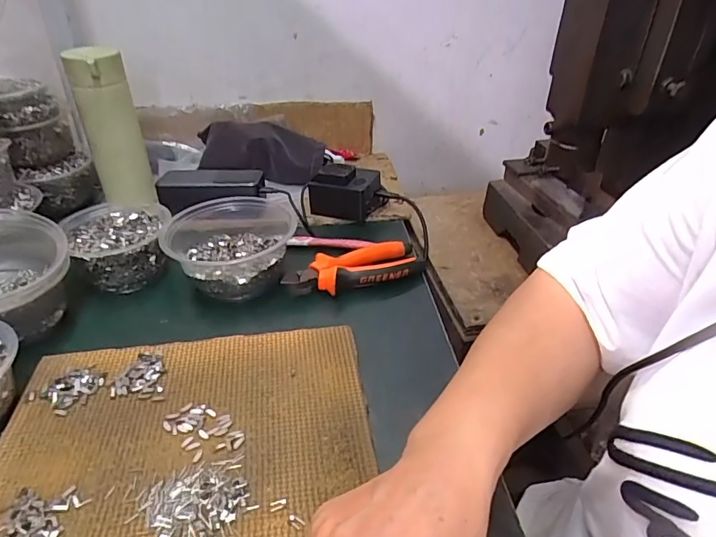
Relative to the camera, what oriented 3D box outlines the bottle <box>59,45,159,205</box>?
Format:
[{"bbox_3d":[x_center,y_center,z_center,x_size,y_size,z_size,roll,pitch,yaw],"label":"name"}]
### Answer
[{"bbox_3d":[-0.301,-0.168,0.601,0.064,0.180,0.071,-14,36,-21],"label":"bottle"}]

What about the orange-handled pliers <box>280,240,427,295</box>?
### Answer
[{"bbox_3d":[-0.003,-0.002,0.521,0.147,0.017,0.055,-13,36,-19],"label":"orange-handled pliers"}]

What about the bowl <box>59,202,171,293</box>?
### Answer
[{"bbox_3d":[-0.253,-0.025,0.529,0.101,0.062,0.098,0,34,0],"label":"bowl"}]

